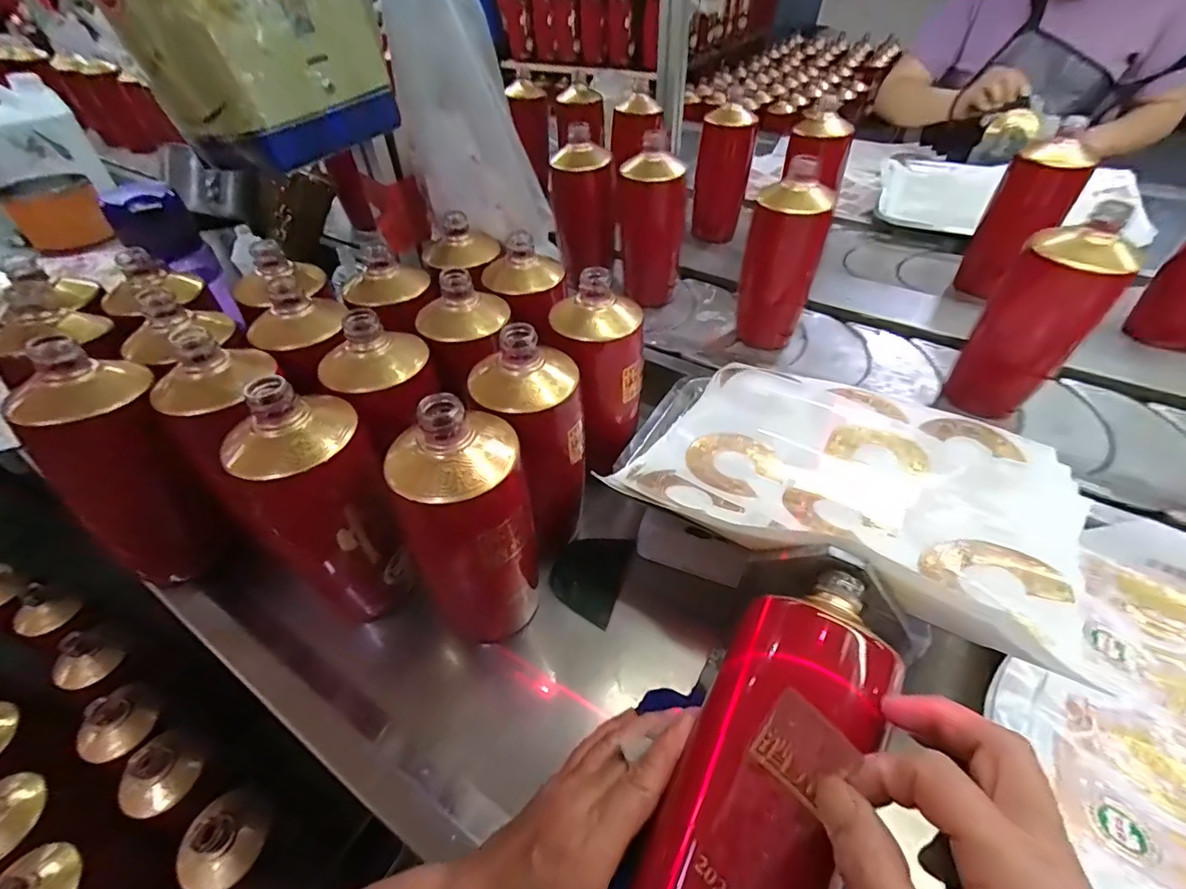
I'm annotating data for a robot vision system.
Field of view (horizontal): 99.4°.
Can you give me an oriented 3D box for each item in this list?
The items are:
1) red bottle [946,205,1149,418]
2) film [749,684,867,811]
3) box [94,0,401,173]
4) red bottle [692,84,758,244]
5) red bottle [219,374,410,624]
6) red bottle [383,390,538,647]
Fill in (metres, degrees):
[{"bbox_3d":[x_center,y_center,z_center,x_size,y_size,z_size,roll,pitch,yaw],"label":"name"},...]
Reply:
[{"bbox_3d":[0.416,-0.112,0.479,0.066,0.186,0.061,3,47,6],"label":"red bottle"},{"bbox_3d":[0.090,0.131,0.216,0.032,0.006,0.034,-53,48,0],"label":"film"},{"bbox_3d":[-0.263,-0.310,0.400,0.133,0.126,0.155,14,49,16],"label":"box"},{"bbox_3d":[0.202,-0.414,0.773,0.078,0.175,0.068,11,49,13],"label":"red bottle"},{"bbox_3d":[-0.182,0.046,0.356,0.073,0.193,0.083,32,56,28],"label":"red bottle"},{"bbox_3d":[-0.077,0.059,0.334,0.078,0.185,0.079,-9,47,-5],"label":"red bottle"}]

